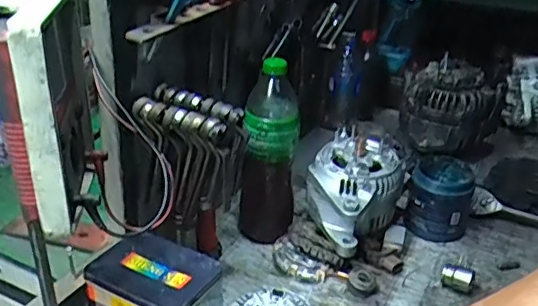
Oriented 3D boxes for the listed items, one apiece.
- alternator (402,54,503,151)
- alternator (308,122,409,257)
[{"bbox_3d":[0.328,-0.090,1.044,0.162,0.139,0.171,15,30,22],"label":"alternator"},{"bbox_3d":[0.113,0.050,0.822,0.114,0.105,0.148,20,33,31],"label":"alternator"}]

